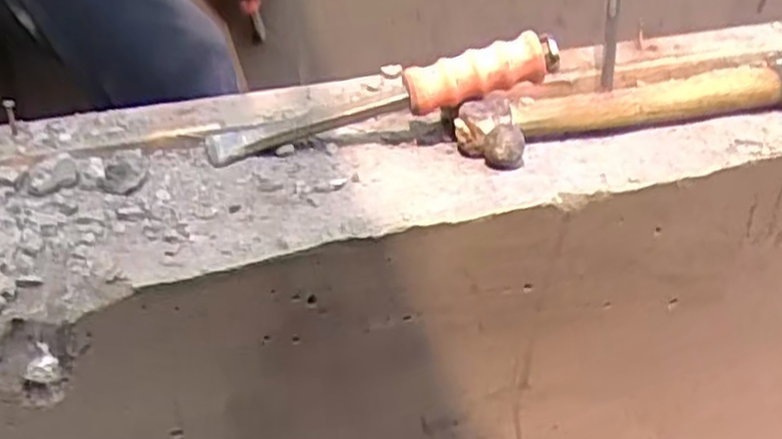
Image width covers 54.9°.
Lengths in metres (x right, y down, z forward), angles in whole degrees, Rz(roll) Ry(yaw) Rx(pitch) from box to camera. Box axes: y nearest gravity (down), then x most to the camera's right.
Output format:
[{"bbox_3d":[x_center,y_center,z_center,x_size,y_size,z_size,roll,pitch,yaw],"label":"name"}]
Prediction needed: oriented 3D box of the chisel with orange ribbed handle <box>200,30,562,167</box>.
[{"bbox_3d":[-0.005,-0.078,0.493,0.234,0.035,0.024,-16,32,1],"label":"chisel with orange ribbed handle"}]

